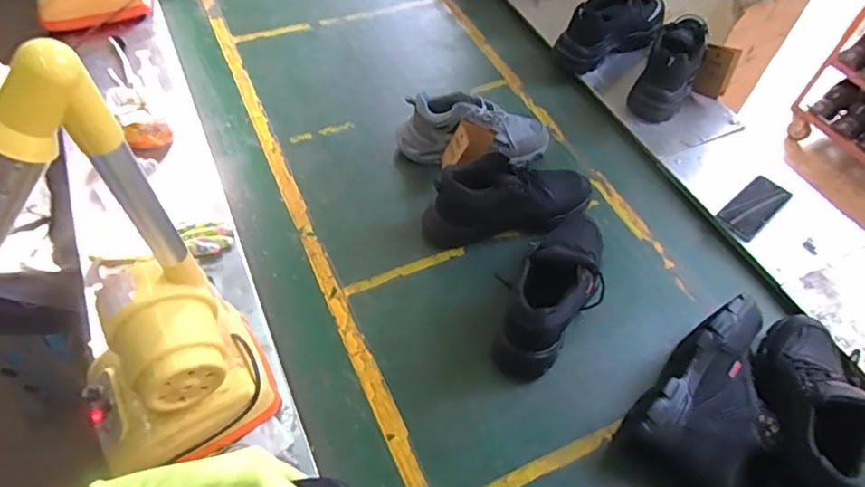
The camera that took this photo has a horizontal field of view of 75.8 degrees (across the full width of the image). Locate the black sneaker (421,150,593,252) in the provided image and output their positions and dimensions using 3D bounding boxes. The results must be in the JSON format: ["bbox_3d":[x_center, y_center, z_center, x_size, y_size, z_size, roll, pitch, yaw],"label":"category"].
[{"bbox_3d":[0.145,-0.074,0.973,0.313,0.143,0.114,-15,56,-14],"label":"black sneaker"}]

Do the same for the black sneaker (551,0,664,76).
[{"bbox_3d":[0.407,-0.490,1.250,0.265,0.120,0.096,-26,60,-20],"label":"black sneaker"}]

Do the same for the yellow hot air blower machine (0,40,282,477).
[{"bbox_3d":[-0.329,0.071,0.555,0.237,0.469,0.169,-20,58,-17],"label":"yellow hot air blower machine"}]

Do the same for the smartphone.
[{"bbox_3d":[0.611,-0.070,1.050,0.175,0.011,0.073,-34,68,-26],"label":"smartphone"}]

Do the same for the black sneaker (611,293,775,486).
[{"bbox_3d":[0.407,0.215,0.789,0.149,0.117,0.286,39,61,22],"label":"black sneaker"}]

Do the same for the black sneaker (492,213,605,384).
[{"bbox_3d":[0.197,0.062,0.868,0.125,0.151,0.292,27,57,16],"label":"black sneaker"}]

